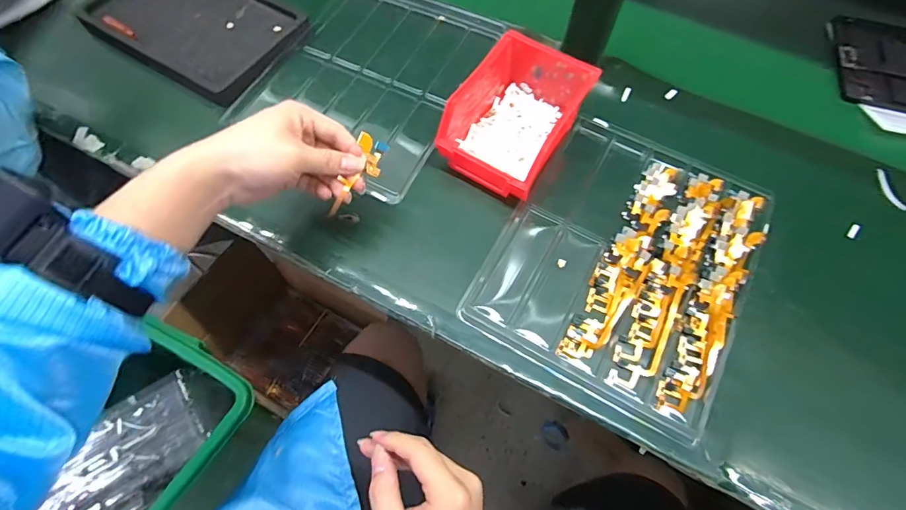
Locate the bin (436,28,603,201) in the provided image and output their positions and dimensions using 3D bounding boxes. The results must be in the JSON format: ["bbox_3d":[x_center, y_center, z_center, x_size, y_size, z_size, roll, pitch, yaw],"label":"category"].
[{"bbox_3d":[0.064,-0.139,0.447,0.102,0.069,0.144,30,66,13],"label":"bin"}]

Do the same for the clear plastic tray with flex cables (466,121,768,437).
[{"bbox_3d":[0.163,0.001,0.420,0.213,0.020,0.261,29,66,13],"label":"clear plastic tray with flex cables"}]

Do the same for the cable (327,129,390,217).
[{"bbox_3d":[-0.085,-0.066,0.384,0.026,0.013,0.079,36,93,17],"label":"cable"}]

